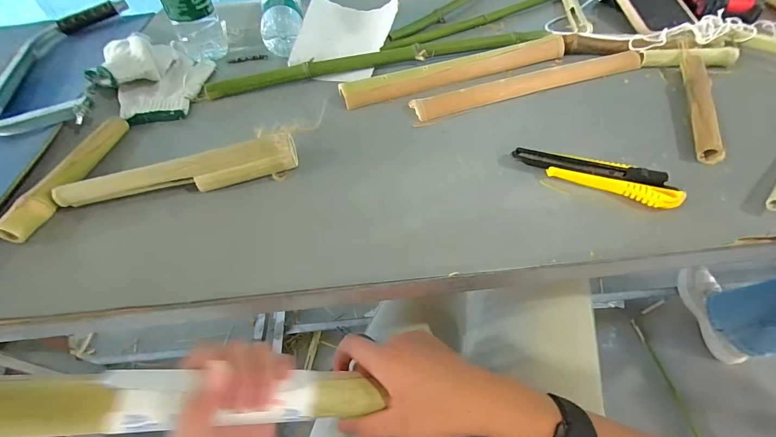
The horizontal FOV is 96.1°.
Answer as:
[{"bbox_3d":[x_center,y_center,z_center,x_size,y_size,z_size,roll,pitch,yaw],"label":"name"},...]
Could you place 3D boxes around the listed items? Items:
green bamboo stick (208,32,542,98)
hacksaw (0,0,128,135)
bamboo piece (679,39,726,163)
[{"bbox_3d":[-0.004,-0.226,0.497,0.485,0.020,0.019,-12,52,-6],"label":"green bamboo stick"},{"bbox_3d":[-0.492,-0.230,0.514,0.167,0.037,0.379,-17,52,-10],"label":"hacksaw"},{"bbox_3d":[0.362,-0.143,0.407,0.023,0.025,0.217,16,55,15],"label":"bamboo piece"}]

